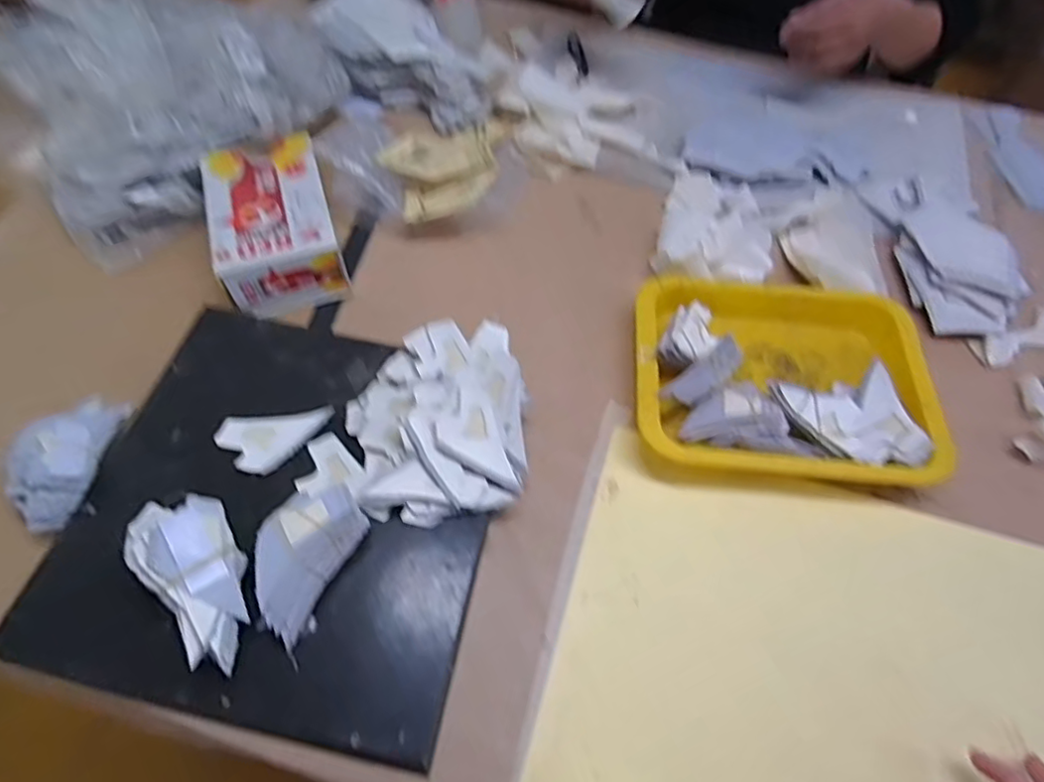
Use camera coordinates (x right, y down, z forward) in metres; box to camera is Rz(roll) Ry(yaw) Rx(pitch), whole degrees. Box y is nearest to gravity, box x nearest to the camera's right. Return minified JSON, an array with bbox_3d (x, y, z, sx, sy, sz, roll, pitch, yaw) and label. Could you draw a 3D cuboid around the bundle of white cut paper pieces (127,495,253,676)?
[{"bbox_3d":[-0.211,0.120,0.412,0.059,0.053,0.123,-33,65,-22],"label":"bundle of white cut paper pieces"}]

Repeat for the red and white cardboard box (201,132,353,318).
[{"bbox_3d":[-0.234,-0.160,0.592,0.110,0.054,0.160,-15,60,-14],"label":"red and white cardboard box"}]

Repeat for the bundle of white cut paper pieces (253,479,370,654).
[{"bbox_3d":[-0.151,0.109,0.423,0.052,0.046,0.093,24,59,12],"label":"bundle of white cut paper pieces"}]

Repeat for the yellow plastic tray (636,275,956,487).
[{"bbox_3d":[0.227,-0.015,0.560,0.251,0.053,0.204,5,57,-1],"label":"yellow plastic tray"}]

